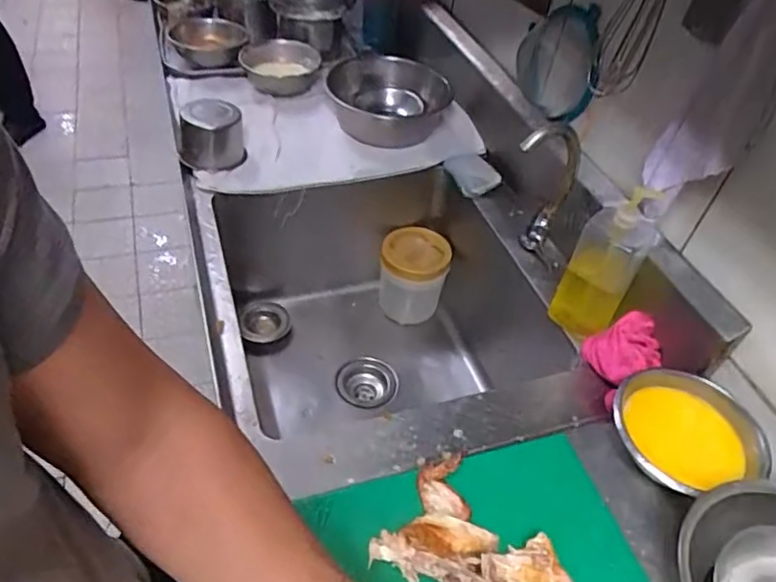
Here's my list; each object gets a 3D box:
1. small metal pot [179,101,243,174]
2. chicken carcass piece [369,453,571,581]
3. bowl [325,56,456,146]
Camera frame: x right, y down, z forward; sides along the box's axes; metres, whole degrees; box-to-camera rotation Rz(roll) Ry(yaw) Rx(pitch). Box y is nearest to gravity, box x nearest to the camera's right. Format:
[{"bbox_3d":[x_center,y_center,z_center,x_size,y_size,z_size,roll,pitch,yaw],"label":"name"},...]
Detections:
[{"bbox_3d":[-0.317,-0.278,1.070,0.111,0.093,0.108,4,45,-4],"label":"small metal pot"},{"bbox_3d":[0.103,0.264,0.584,0.211,0.039,0.125,26,48,20],"label":"chicken carcass piece"},{"bbox_3d":[0.003,-0.406,1.246,0.256,0.079,0.270,3,44,-3],"label":"bowl"}]

